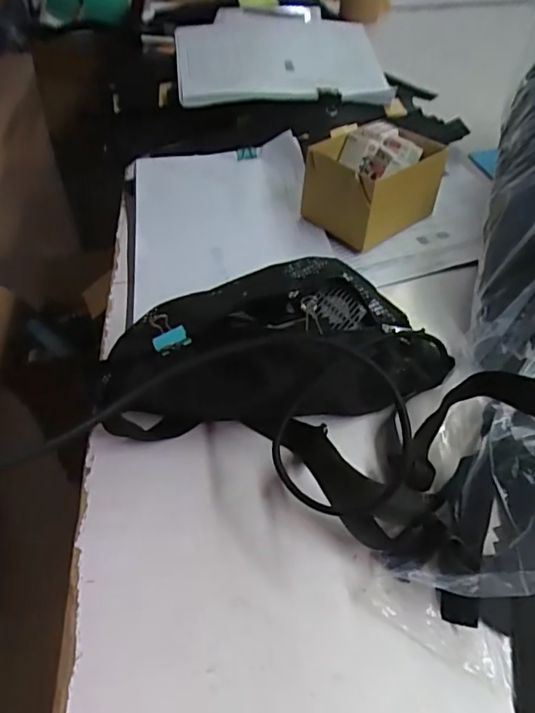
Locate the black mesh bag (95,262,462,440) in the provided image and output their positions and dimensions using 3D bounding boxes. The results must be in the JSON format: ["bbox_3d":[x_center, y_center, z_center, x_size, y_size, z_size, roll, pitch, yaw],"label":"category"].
[{"bbox_3d":[0.000,-0.008,0.467,0.266,0.093,0.136,-12,47,-11],"label":"black mesh bag"}]

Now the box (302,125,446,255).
[{"bbox_3d":[0.124,-0.202,0.648,0.154,0.092,0.100,-33,54,-27],"label":"box"}]

